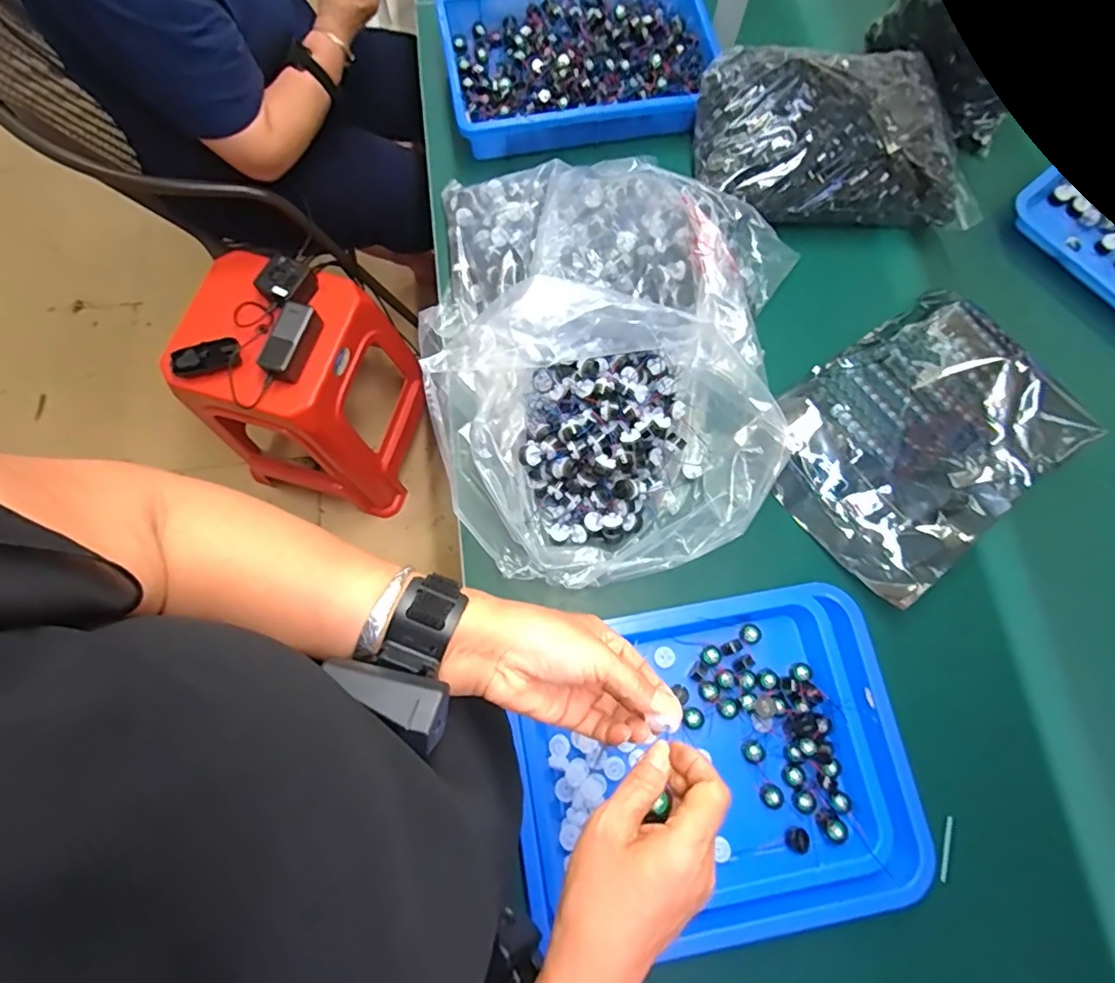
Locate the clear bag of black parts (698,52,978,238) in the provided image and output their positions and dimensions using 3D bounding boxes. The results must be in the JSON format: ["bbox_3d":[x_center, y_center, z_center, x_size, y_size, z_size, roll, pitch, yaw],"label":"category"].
[{"bbox_3d":[0.362,-0.458,0.713,0.354,0.096,0.206,3,75,0],"label":"clear bag of black parts"}]

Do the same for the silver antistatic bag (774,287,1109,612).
[{"bbox_3d":[0.417,-0.071,0.625,0.339,0.036,0.249,-35,78,-9],"label":"silver antistatic bag"}]

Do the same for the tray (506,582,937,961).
[{"bbox_3d":[0.156,0.263,0.536,0.378,0.045,0.295,-10,75,-3],"label":"tray"}]

